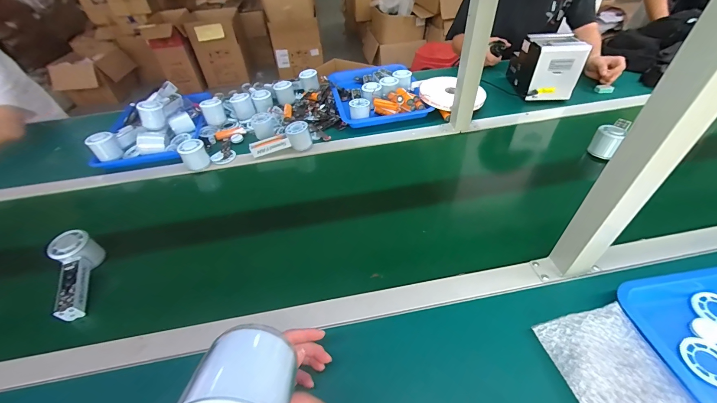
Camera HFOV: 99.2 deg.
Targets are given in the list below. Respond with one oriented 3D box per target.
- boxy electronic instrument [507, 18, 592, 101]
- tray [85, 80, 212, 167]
[{"bbox_3d":[0.534,-0.390,0.873,0.123,0.136,0.153,0,45,4],"label":"boxy electronic instrument"},{"bbox_3d":[-0.568,-0.236,0.854,0.240,0.103,0.352,-7,45,-3],"label":"tray"}]

